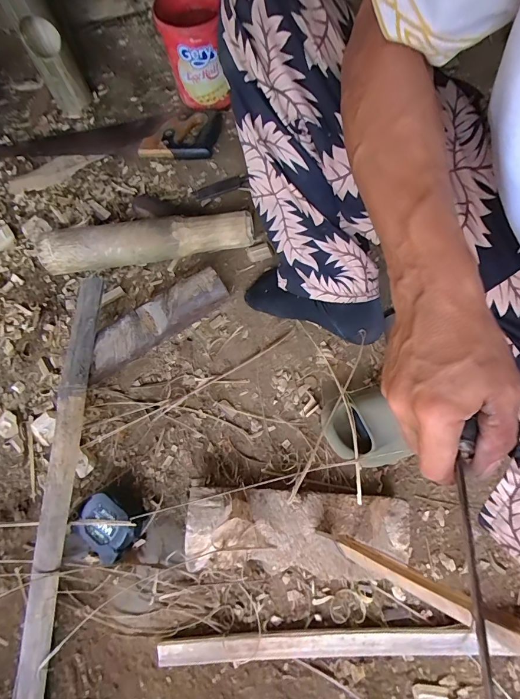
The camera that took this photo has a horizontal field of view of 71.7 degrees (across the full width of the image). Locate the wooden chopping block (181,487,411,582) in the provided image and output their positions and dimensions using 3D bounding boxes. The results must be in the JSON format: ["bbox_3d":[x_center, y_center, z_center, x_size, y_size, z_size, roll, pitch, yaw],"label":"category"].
[{"bbox_3d":[0.052,0.248,0.490,0.296,0.060,0.106,2,71,2],"label":"wooden chopping block"}]

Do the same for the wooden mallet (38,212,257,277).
[{"bbox_3d":[-0.194,-0.187,0.629,0.362,0.070,0.066,-8,71,-1],"label":"wooden mallet"}]

